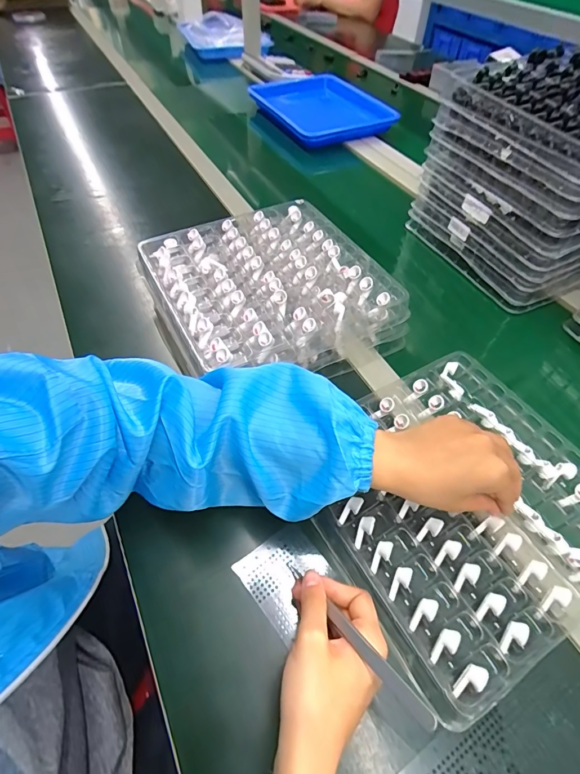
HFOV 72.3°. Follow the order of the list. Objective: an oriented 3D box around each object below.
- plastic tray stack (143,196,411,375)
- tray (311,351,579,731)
[{"bbox_3d":[-0.030,-0.117,0.511,0.249,0.087,0.255,-23,57,-18],"label":"plastic tray stack"},{"bbox_3d":[0.158,0.102,0.374,0.251,0.032,0.252,-24,55,-19],"label":"tray"}]

